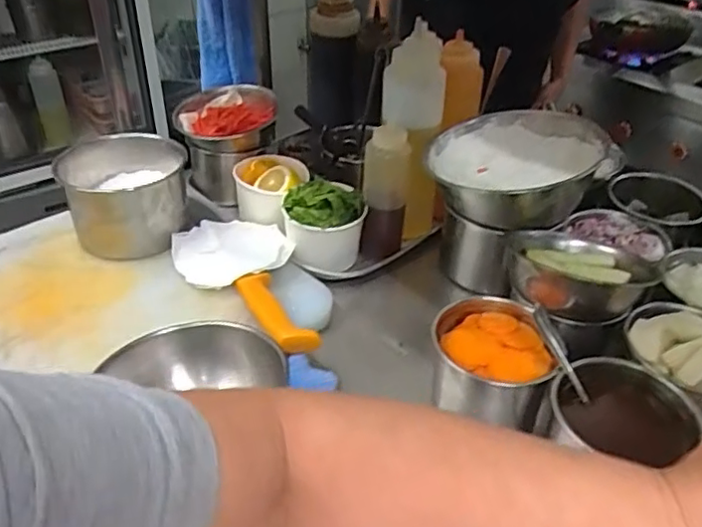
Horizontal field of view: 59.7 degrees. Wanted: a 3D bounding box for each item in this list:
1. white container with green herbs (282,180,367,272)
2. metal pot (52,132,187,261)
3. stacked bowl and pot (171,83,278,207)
[{"bbox_3d":[-0.034,-0.047,0.771,0.096,0.101,0.081,-1,36,-5],"label":"white container with green herbs"},{"bbox_3d":[-0.282,-0.087,0.763,0.139,0.099,0.145,1,36,-1],"label":"metal pot"},{"bbox_3d":[-0.181,-0.176,0.904,0.131,0.128,0.140,1,36,-1],"label":"stacked bowl and pot"}]

